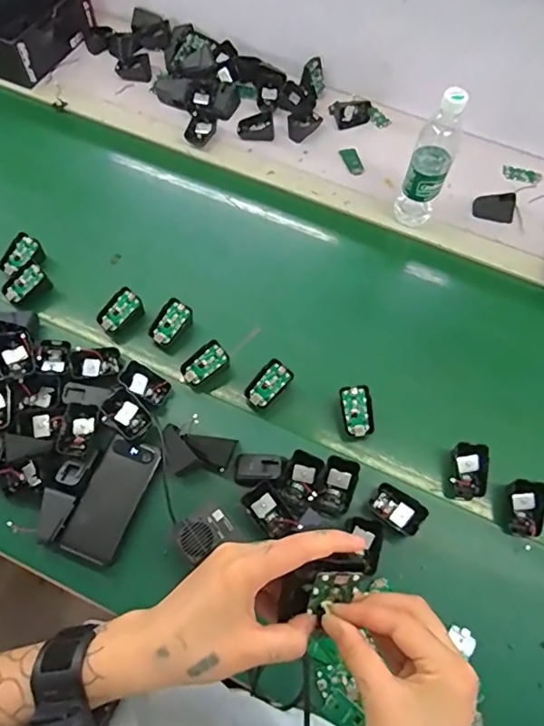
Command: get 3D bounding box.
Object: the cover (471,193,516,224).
[{"bbox_3d":[0.385,-0.269,0.876,0.067,0.035,0.035,17,65,6],"label":"cover"}]

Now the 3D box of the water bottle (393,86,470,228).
[{"bbox_3d":[0.244,-0.302,0.786,0.062,0.232,0.054,15,65,5],"label":"water bottle"}]

